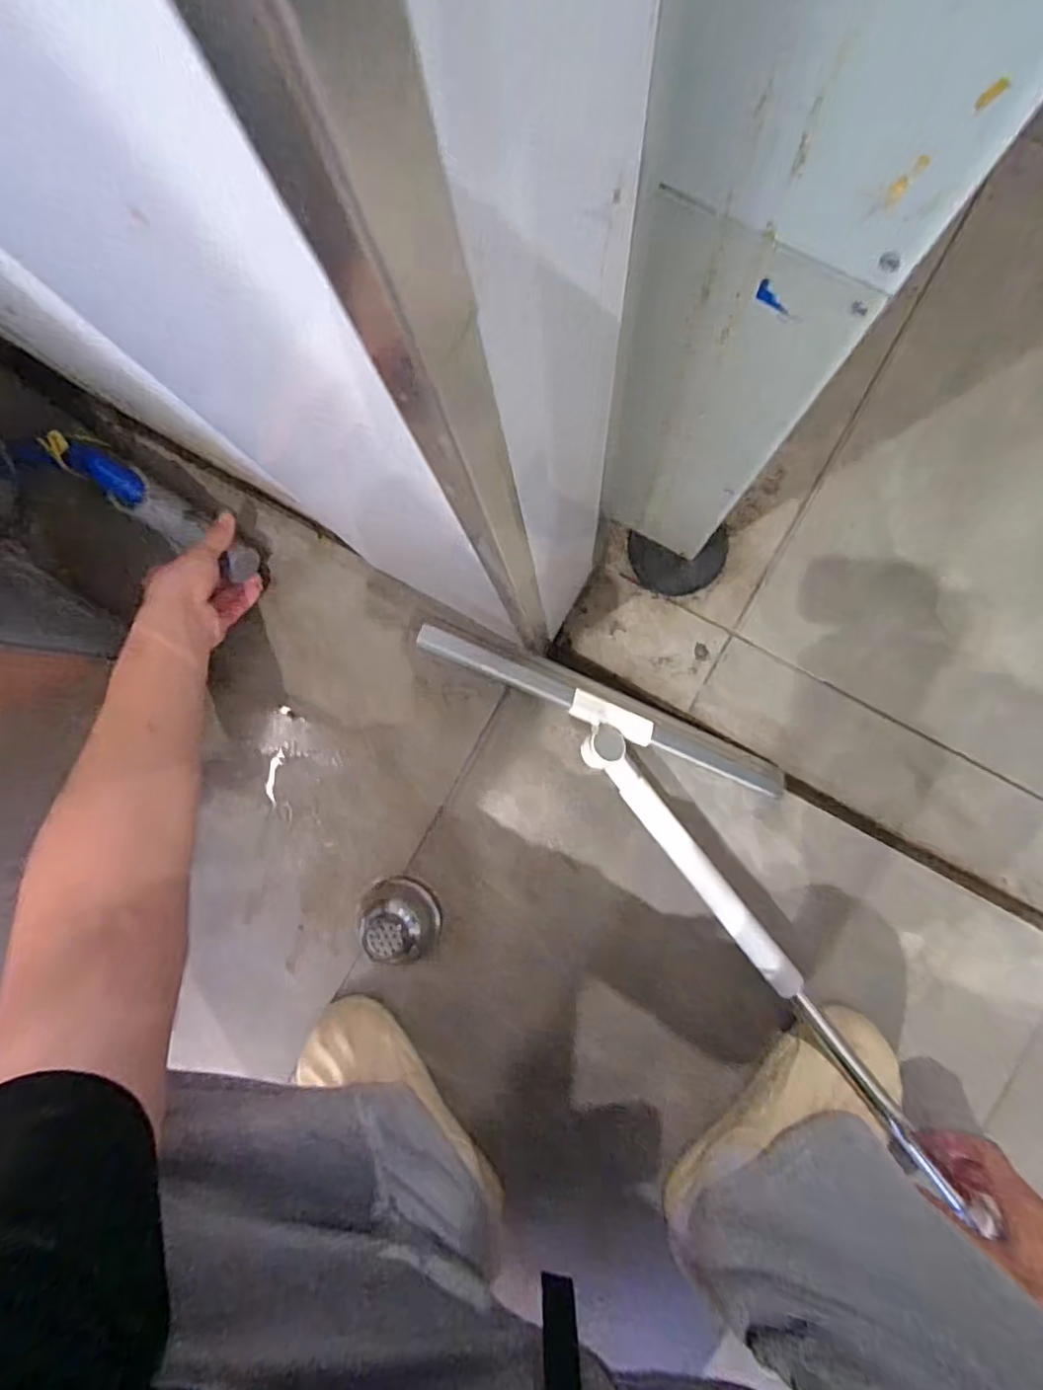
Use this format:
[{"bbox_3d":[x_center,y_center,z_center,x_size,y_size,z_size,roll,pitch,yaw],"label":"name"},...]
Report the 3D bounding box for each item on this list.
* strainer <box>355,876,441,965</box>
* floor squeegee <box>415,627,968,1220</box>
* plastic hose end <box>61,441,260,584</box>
[{"bbox_3d":[-0.121,0.225,0.630,0.085,0.058,0.072,45,91,4],"label":"strainer"},{"bbox_3d":[0.189,0.146,0.574,0.165,0.099,0.638,-40,89,2],"label":"floor squeegee"},{"bbox_3d":[-0.339,-0.173,0.592,0.188,0.028,0.038,34,90,-9],"label":"plastic hose end"}]

